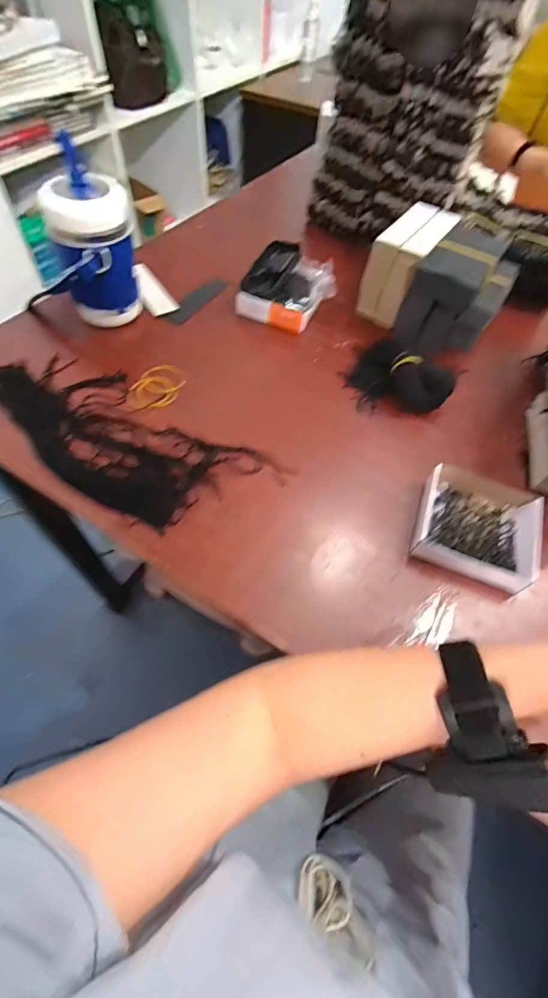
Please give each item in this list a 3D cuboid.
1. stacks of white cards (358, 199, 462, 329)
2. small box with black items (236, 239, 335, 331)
[{"bbox_3d":[0.184,-0.324,0.582,0.071,0.103,0.137,31,60,16],"label":"stacks of white cards"},{"bbox_3d":[0.022,-0.292,0.580,0.115,0.056,0.115,20,58,10],"label":"small box with black items"}]

